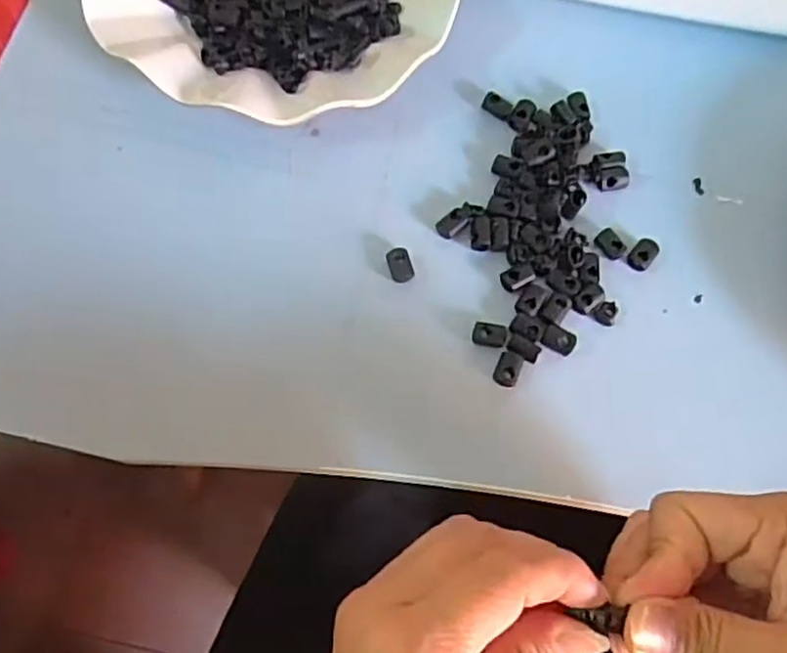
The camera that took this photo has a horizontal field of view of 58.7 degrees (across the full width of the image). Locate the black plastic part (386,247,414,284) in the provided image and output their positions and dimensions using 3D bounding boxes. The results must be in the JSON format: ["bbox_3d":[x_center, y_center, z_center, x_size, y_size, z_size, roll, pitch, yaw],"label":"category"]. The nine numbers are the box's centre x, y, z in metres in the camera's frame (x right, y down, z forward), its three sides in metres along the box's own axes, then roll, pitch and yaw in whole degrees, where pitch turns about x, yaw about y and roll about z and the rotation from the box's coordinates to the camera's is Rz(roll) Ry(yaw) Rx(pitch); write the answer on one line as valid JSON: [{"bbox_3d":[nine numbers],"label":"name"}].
[{"bbox_3d":[0.003,-0.029,0.328,0.011,0.004,0.017,-15,74,-7],"label":"black plastic part"}]

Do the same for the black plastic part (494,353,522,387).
[{"bbox_3d":[0.052,0.019,0.319,0.011,0.004,0.015,22,73,5],"label":"black plastic part"}]

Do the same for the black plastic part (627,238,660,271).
[{"bbox_3d":[0.121,-0.035,0.341,0.011,0.007,0.018,40,75,10],"label":"black plastic part"}]

